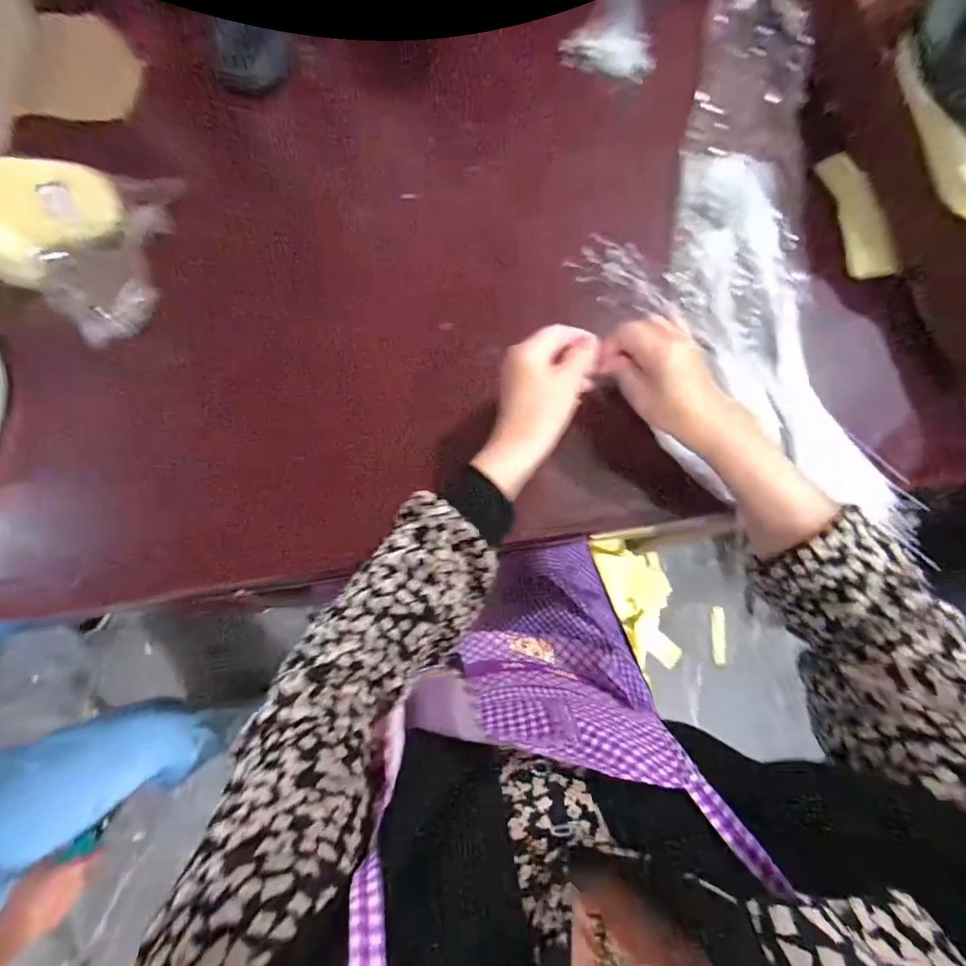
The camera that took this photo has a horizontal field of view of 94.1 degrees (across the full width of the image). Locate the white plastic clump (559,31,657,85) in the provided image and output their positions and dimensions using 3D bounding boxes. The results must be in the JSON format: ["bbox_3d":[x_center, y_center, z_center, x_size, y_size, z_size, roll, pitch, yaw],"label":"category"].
[{"bbox_3d":[0.159,-0.547,0.569,0.118,0.012,0.077,24,74,7],"label":"white plastic clump"}]

